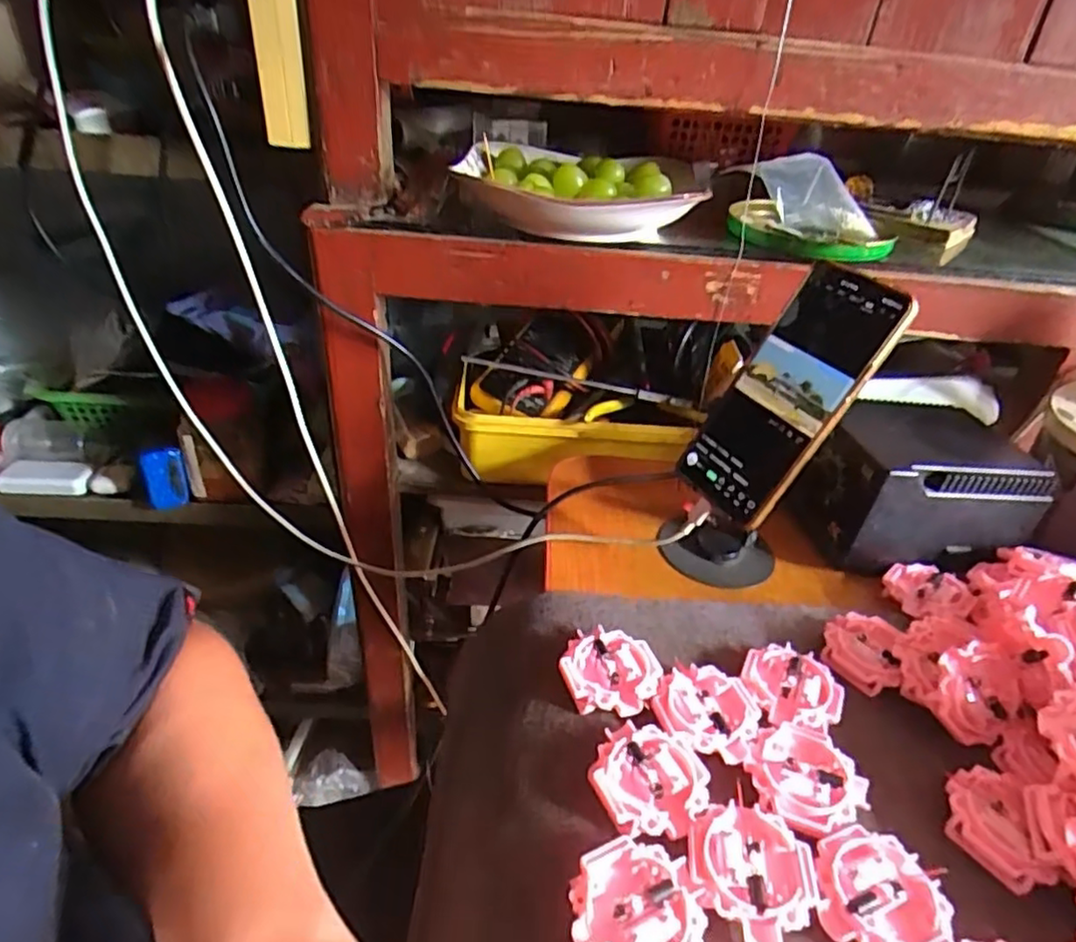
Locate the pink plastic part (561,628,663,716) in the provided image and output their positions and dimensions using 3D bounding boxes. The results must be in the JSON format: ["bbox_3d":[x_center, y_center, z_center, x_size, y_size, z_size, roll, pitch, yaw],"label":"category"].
[{"bbox_3d":[0.039,0.113,0.366,0.051,0.017,0.050,3,34,-2],"label":"pink plastic part"}]

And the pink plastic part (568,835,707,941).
[{"bbox_3d":[0.039,0.180,0.267,0.052,0.015,0.050,3,34,-2],"label":"pink plastic part"}]

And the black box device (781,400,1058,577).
[{"bbox_3d":[0.281,0.007,0.496,0.167,0.083,0.116,-4,35,-13],"label":"black box device"}]

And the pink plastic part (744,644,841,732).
[{"bbox_3d":[0.140,0.122,0.367,0.047,0.017,0.052,-10,37,-21],"label":"pink plastic part"}]

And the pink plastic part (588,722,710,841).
[{"bbox_3d":[0.052,0.148,0.315,0.051,0.016,0.053,3,34,-2],"label":"pink plastic part"}]

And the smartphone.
[{"bbox_3d":[0.156,-0.047,0.417,0.011,0.162,0.075,19,21,-39],"label":"smartphone"}]

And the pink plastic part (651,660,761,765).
[{"bbox_3d":[0.089,0.128,0.351,0.051,0.015,0.050,3,34,-2],"label":"pink plastic part"}]

